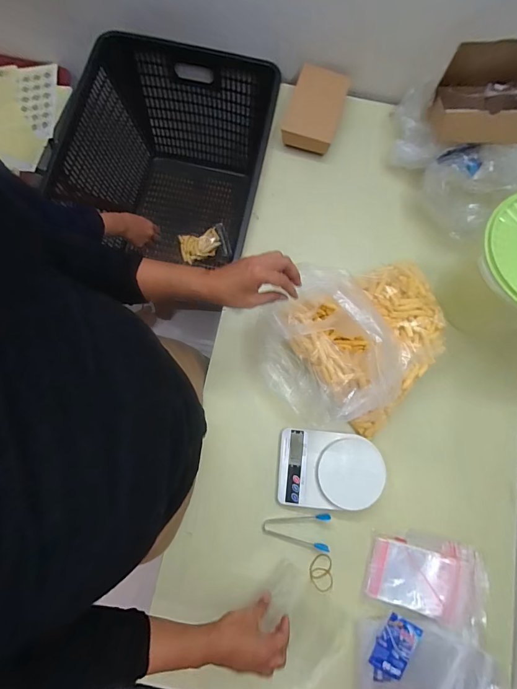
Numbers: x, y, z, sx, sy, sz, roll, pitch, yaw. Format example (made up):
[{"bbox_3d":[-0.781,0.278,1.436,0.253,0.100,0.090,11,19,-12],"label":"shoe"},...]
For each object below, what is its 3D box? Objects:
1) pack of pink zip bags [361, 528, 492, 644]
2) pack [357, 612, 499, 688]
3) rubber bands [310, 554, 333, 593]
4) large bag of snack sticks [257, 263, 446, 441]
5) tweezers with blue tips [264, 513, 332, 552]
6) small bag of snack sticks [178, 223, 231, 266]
[{"bbox_3d":[0.278,0.381,0.579,0.185,0.032,0.120,16,77,2],"label":"pack of pink zip bags"},{"bbox_3d":[0.254,0.504,0.538,0.203,0.027,0.124,17,80,5],"label":"pack"},{"bbox_3d":[0.106,0.389,0.599,0.038,0.005,0.056,0,77,-2],"label":"rubber bands"},{"bbox_3d":[0.168,-0.023,0.612,0.279,0.135,0.319,37,79,6],"label":"large bag of snack sticks"},{"bbox_3d":[0.065,0.321,0.606,0.114,0.017,0.060,3,77,-1],"label":"tweezers with blue tips"},{"bbox_3d":[-0.152,-0.280,0.993,0.135,0.023,0.092,-13,78,-5],"label":"small bag of snack sticks"}]

